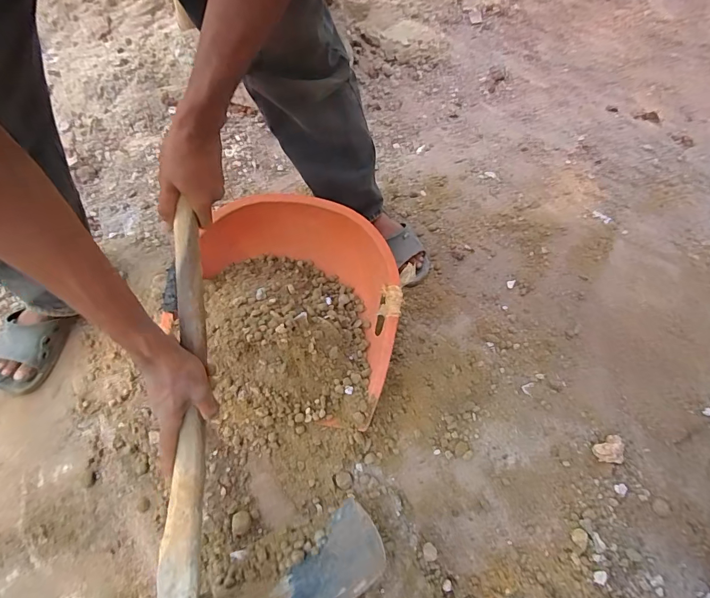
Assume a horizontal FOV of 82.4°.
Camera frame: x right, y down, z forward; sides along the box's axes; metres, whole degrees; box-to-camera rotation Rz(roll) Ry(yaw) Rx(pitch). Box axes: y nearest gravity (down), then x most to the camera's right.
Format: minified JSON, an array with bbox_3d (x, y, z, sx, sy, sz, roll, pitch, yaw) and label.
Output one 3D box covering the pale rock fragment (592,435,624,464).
[{"bbox_3d":[0.473,0.280,0.748,0.057,0.027,0.044,-18,60,-13],"label":"pale rock fragment"}]

